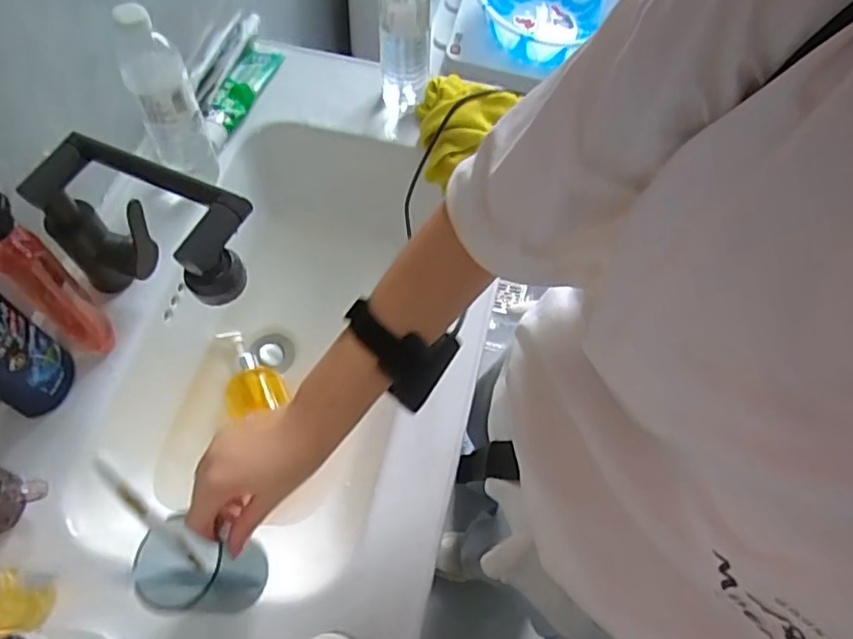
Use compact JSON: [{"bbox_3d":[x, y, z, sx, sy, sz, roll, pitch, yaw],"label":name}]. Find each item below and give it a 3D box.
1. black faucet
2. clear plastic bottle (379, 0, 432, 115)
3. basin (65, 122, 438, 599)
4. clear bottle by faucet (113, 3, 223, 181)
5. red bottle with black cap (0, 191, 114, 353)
[{"bbox_3d":[-0.256,-0.069,0.587,0.209,0.180,0.075,25,63,10],"label":"black faucet"},{"bbox_3d":[-0.025,-0.360,0.751,0.062,0.237,0.069,5,62,-1],"label":"clear plastic bottle"},{"bbox_3d":[-0.183,0.015,0.746,0.297,0.145,0.540,10,62,3],"label":"basin"},{"bbox_3d":[-0.280,-0.236,0.656,0.064,0.208,0.066,-20,65,-13],"label":"clear bottle by faucet"},{"bbox_3d":[-0.348,-0.036,0.554,0.056,0.210,0.044,38,66,16],"label":"red bottle with black cap"}]

